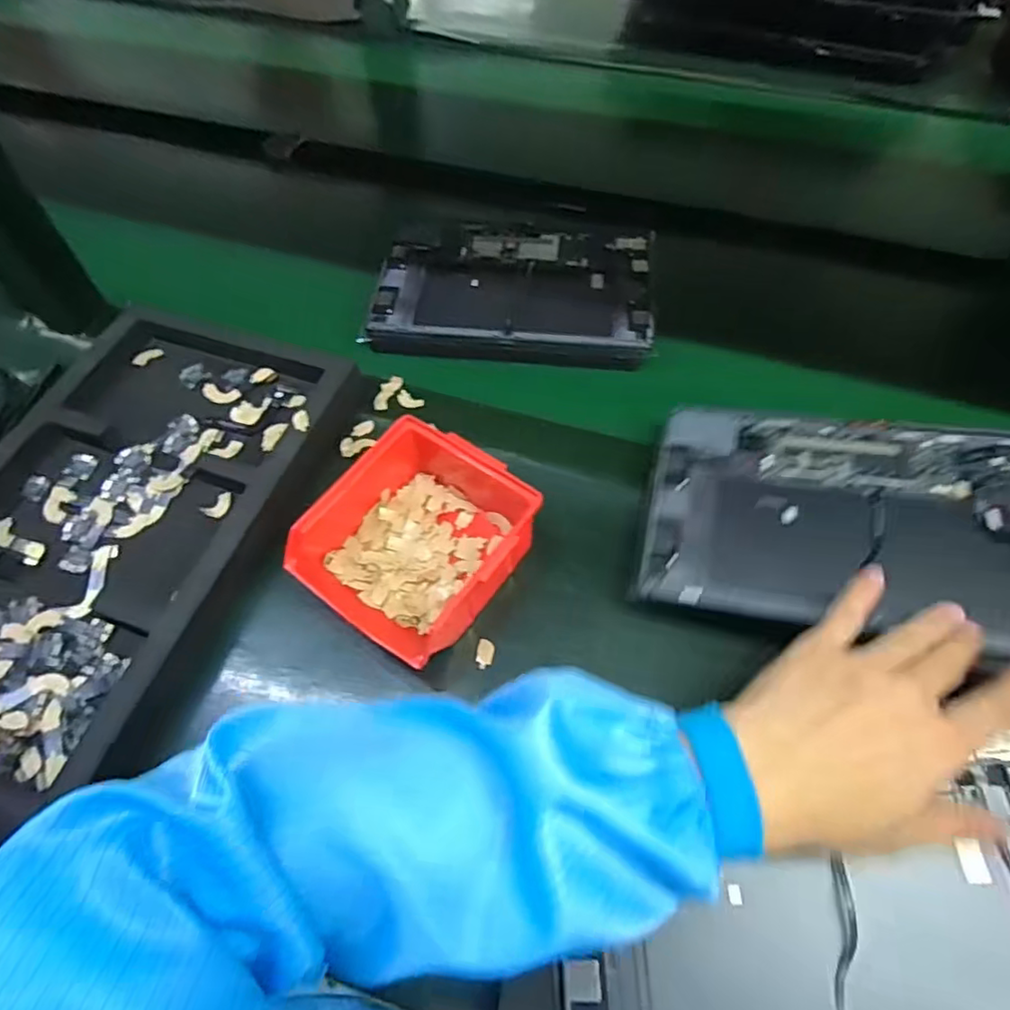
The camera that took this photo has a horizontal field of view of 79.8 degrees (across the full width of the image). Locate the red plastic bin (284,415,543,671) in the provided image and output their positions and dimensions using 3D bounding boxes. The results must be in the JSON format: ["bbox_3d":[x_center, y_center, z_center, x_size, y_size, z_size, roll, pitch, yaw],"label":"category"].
[{"bbox_3d":[-0.057,0.021,0.419,0.122,0.066,0.145,32,63,19],"label":"red plastic bin"}]

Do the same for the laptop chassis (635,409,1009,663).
[{"bbox_3d":[0.226,0.005,0.402,0.245,0.009,0.175,11,58,18],"label":"laptop chassis"}]

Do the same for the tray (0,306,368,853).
[{"bbox_3d":[-0.312,0.060,0.418,0.233,0.043,0.489,16,59,10],"label":"tray"}]

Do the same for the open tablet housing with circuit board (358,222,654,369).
[{"bbox_3d":[0.010,-0.205,0.577,0.251,0.022,0.181,5,57,3],"label":"open tablet housing with circuit board"}]

